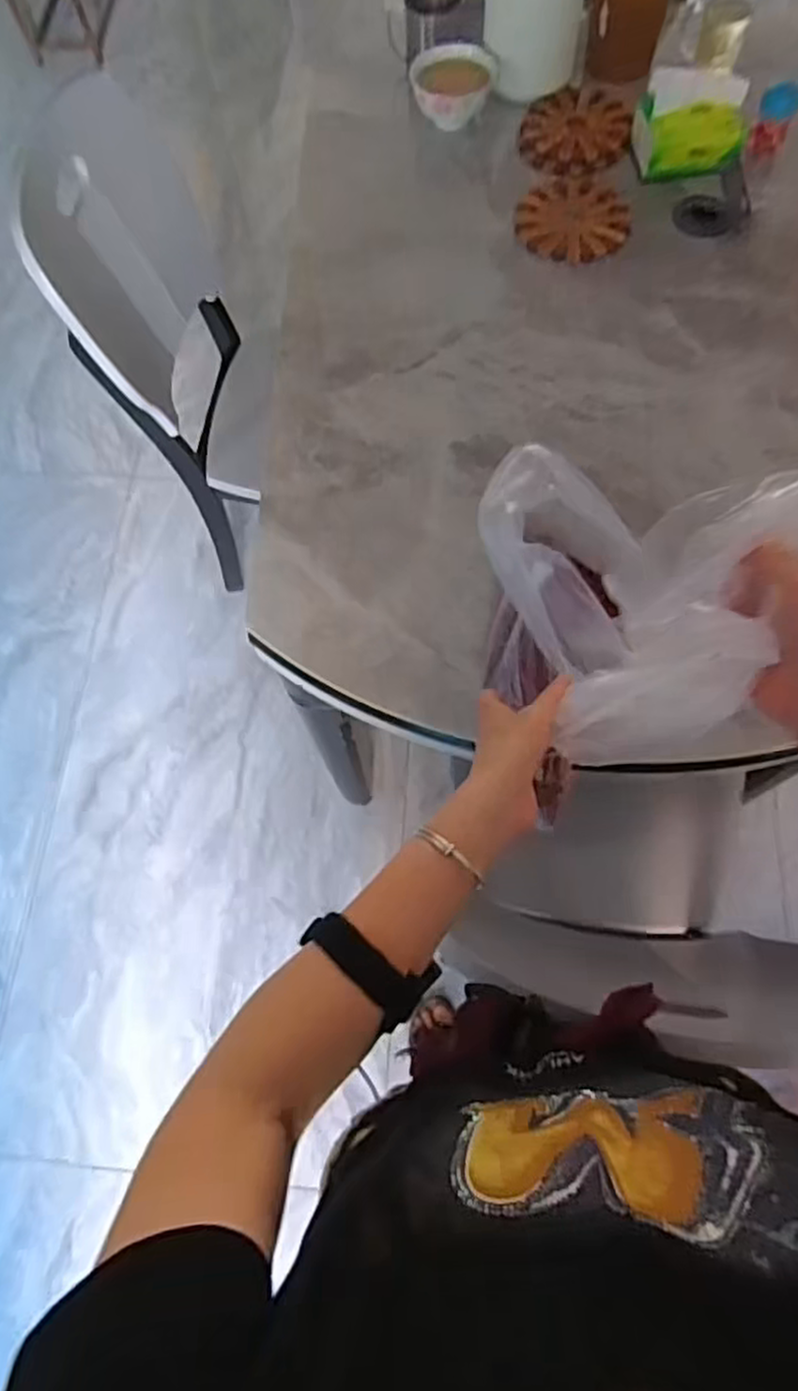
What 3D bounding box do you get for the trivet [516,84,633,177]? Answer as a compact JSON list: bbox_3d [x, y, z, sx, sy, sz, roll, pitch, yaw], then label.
[{"bbox_3d":[0.258,-0.826,1.050,0.155,0.010,0.173,16,71,9],"label":"trivet"}]

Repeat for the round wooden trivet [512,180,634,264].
[{"bbox_3d":[0.242,-0.663,0.995,0.138,0.022,0.154,-32,71,-9],"label":"round wooden trivet"}]

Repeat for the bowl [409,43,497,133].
[{"bbox_3d":[0.078,-0.889,1.060,0.118,0.077,0.118,-1,69,3],"label":"bowl"}]

